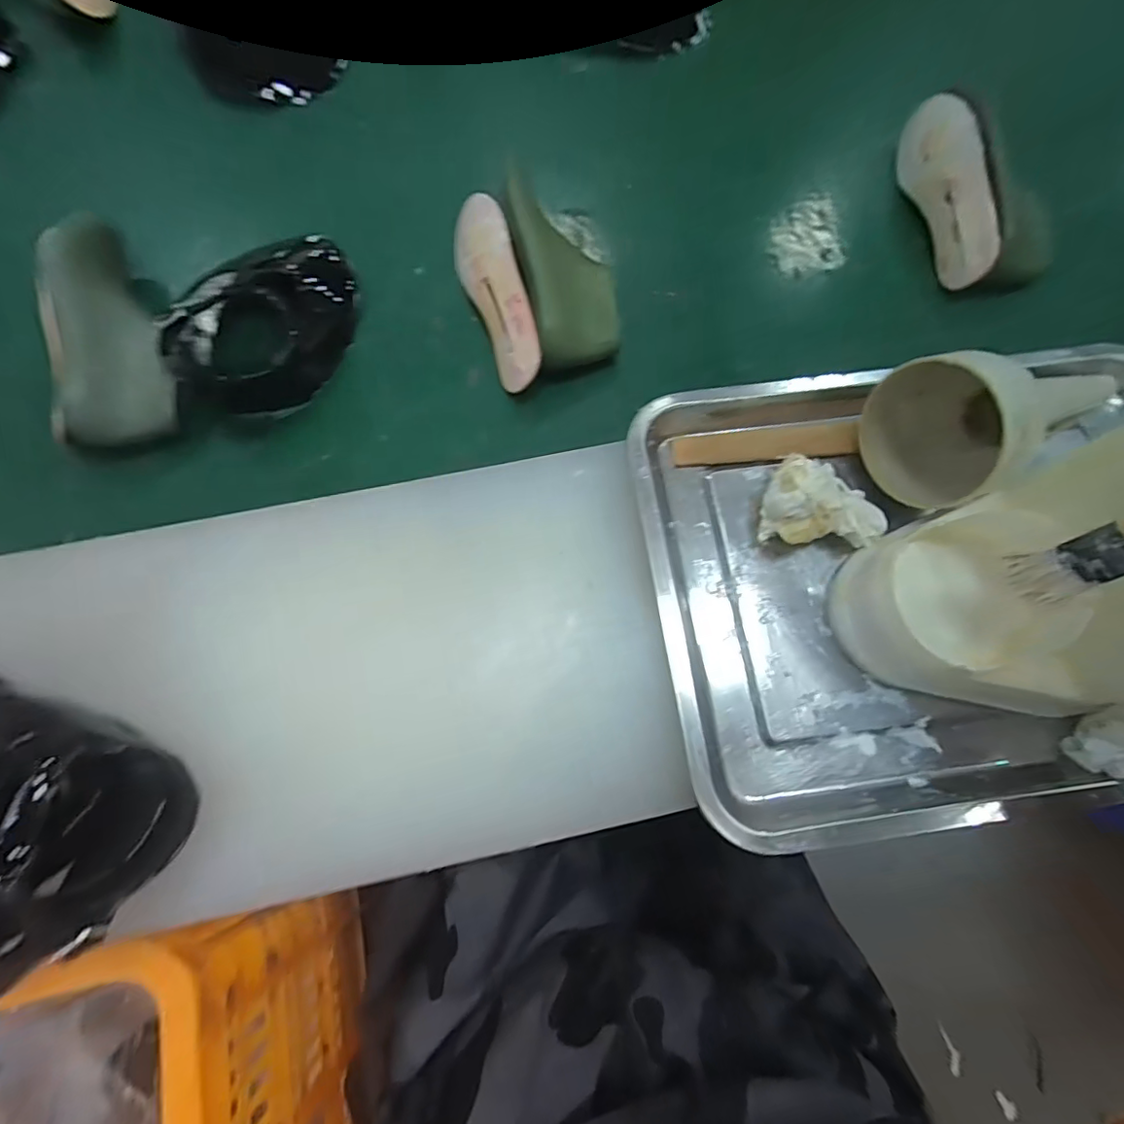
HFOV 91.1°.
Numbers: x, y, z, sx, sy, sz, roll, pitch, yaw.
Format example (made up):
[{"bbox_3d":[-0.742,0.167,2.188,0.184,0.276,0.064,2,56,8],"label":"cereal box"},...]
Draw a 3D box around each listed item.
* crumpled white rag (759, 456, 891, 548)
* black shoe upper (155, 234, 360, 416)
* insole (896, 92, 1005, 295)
[{"bbox_3d":[0.169,-0.038,0.358,0.072,0.034,0.056,9,73,2],"label":"crumpled white rag"},{"bbox_3d":[-0.233,-0.209,0.443,0.098,0.077,0.177,6,73,1],"label":"black shoe upper"},{"bbox_3d":[0.349,-0.338,0.497,0.005,0.064,0.189,2,71,-24],"label":"insole"}]

